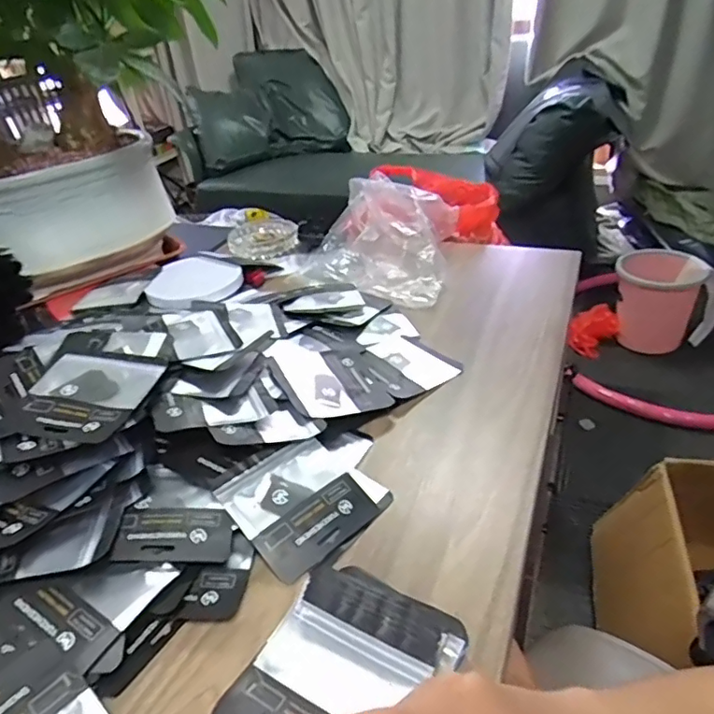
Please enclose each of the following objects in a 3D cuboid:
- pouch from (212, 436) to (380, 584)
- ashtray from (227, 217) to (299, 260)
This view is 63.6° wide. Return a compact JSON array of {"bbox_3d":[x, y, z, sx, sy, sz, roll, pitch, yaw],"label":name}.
[{"bbox_3d":[-0.048,0.122,0.485,0.104,0.013,0.097,-30,59,-33],"label":"pouch"},{"bbox_3d":[-0.159,-0.208,0.986,0.115,0.027,0.123,-7,33,-2],"label":"ashtray"}]

